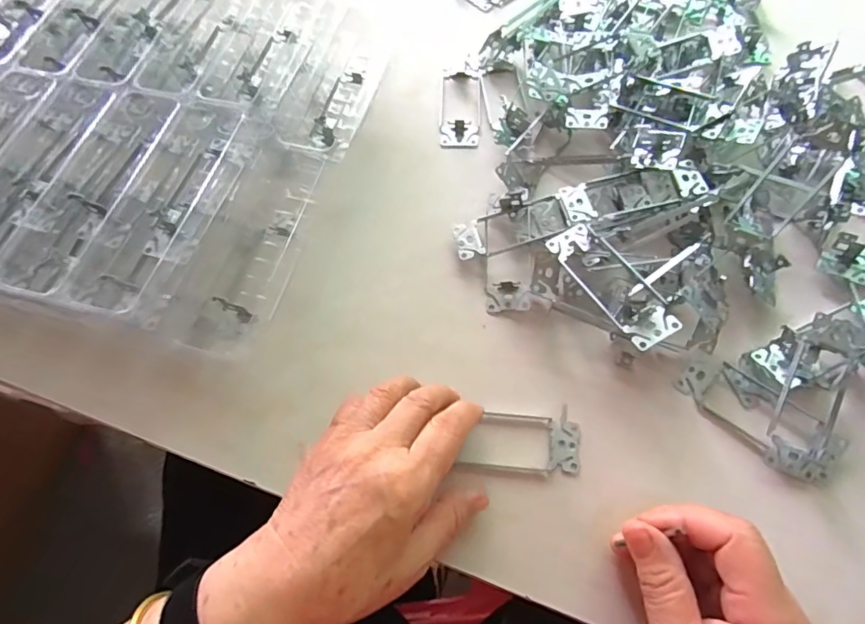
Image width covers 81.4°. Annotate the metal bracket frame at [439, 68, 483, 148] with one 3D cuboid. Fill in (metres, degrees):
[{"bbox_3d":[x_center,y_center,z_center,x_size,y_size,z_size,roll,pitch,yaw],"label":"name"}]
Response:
[{"bbox_3d":[0.027,-0.192,0.468,0.039,0.008,0.095,1,67,4],"label":"metal bracket frame"}]

